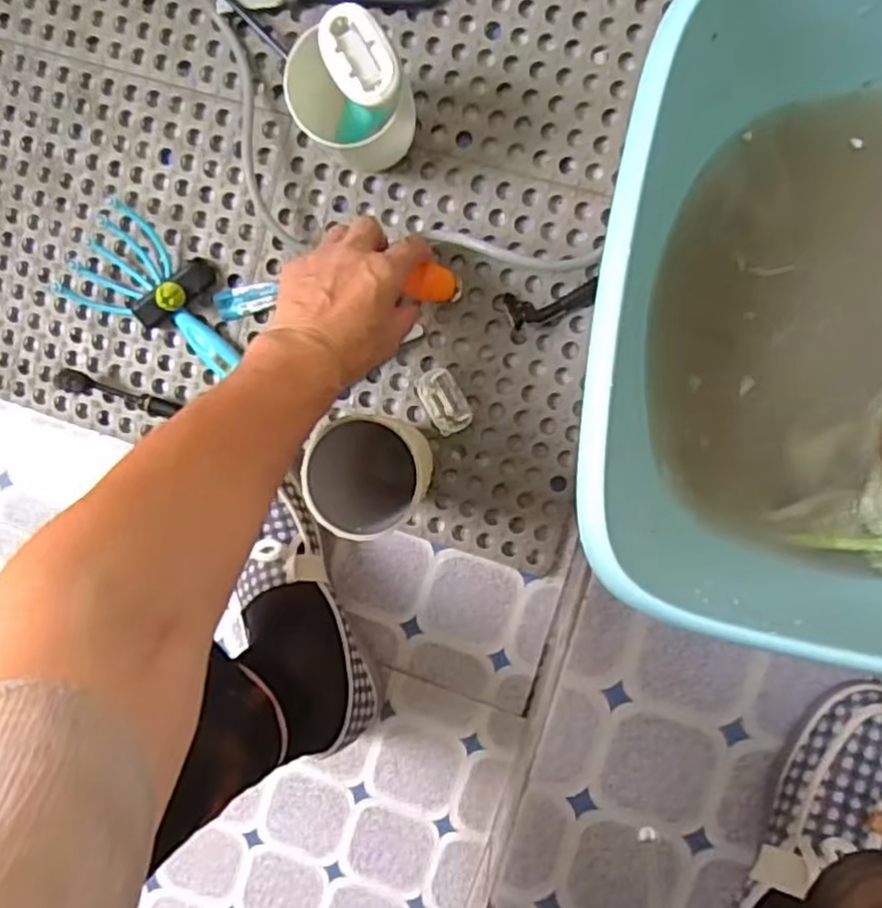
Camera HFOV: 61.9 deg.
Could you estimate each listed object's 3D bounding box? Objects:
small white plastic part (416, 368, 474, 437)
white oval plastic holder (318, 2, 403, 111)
[{"bbox_3d":[0.003,-0.040,0.561,0.030,0.021,0.049,-29,90,10],"label":"small white plastic part"},{"bbox_3d":[-0.047,-0.232,0.429,0.037,0.011,0.058,-31,89,10],"label":"white oval plastic holder"}]

